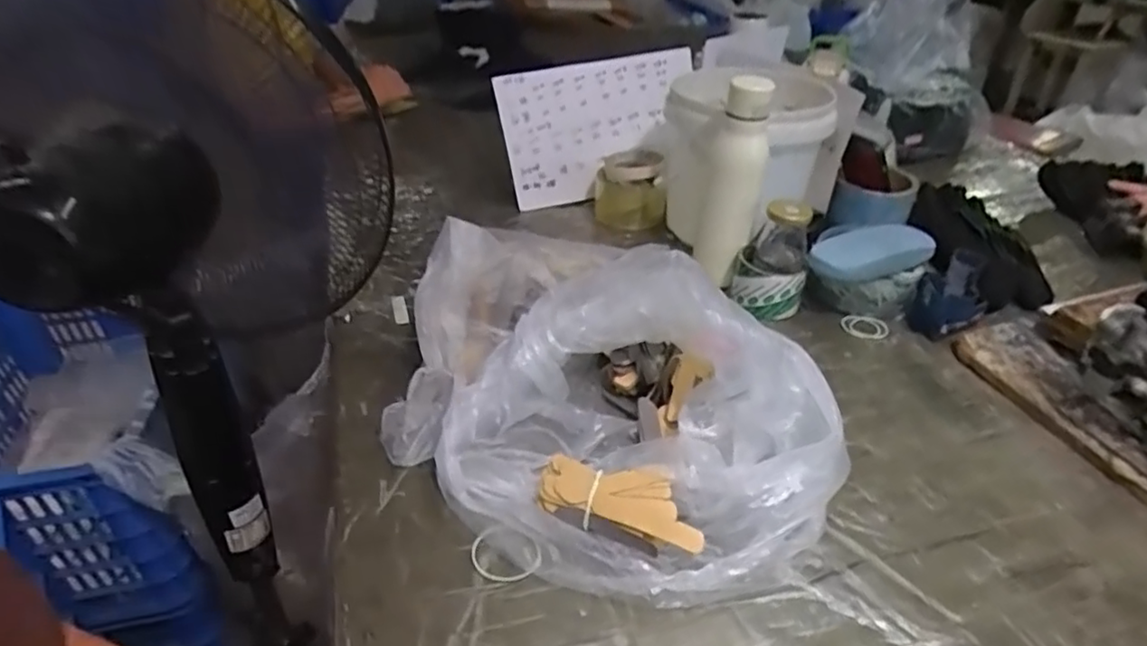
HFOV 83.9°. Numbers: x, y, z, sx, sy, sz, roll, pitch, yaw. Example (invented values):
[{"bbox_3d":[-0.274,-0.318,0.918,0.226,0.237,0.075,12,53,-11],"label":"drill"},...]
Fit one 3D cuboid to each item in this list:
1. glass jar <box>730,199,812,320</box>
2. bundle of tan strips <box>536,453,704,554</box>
[{"bbox_3d":[0.233,-0.077,0.739,0.079,0.119,0.095,18,37,21],"label":"glass jar"},{"bbox_3d":[0.034,0.134,0.492,0.132,0.017,0.056,7,52,18],"label":"bundle of tan strips"}]

